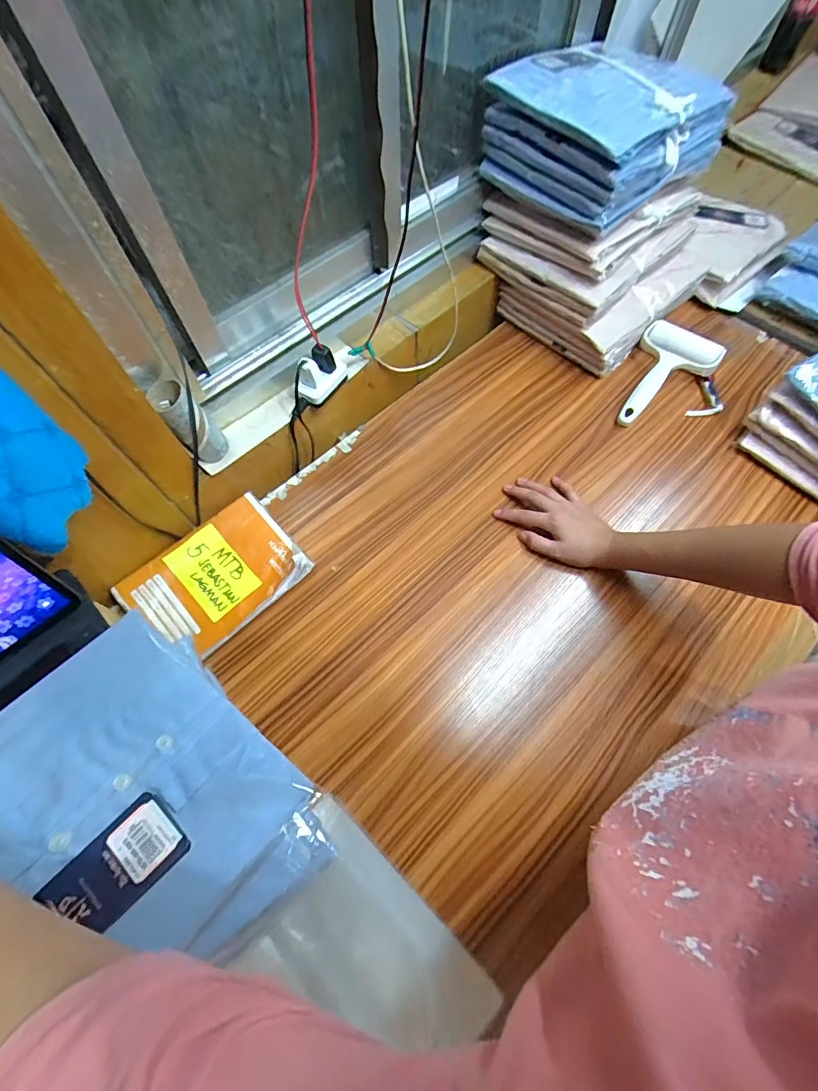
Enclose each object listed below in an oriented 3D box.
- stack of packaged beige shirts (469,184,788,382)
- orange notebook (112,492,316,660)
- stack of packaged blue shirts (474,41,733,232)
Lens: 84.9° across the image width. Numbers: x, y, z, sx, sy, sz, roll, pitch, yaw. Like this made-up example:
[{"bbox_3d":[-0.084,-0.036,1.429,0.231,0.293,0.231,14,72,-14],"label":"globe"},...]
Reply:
[{"bbox_3d":[0.372,-0.489,0.716,0.472,0.163,0.280,-36,71,-16],"label":"stack of packaged beige shirts"},{"bbox_3d":[-0.234,0.035,0.552,0.193,0.019,0.145,-42,73,-18],"label":"orange notebook"},{"bbox_3d":[0.260,-0.549,0.582,0.260,0.098,0.209,-40,71,-16],"label":"stack of packaged blue shirts"}]

